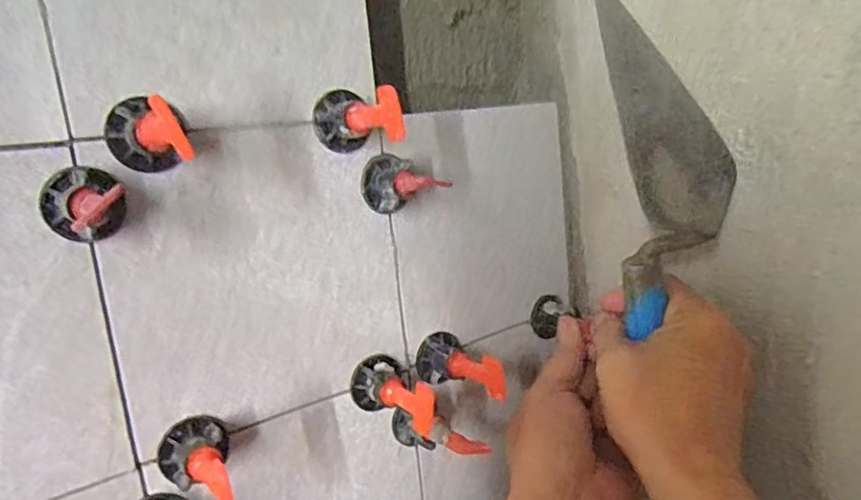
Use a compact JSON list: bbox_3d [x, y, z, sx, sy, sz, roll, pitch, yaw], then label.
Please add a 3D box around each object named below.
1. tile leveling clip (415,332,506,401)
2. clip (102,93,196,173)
[{"bbox_3d":[0.015,0.070,0.348,0.033,0.028,0.058,-10,12,-20],"label":"tile leveling clip"},{"bbox_3d":[-0.117,-0.049,0.246,0.033,0.031,0.043,-11,12,-24],"label":"clip"}]

